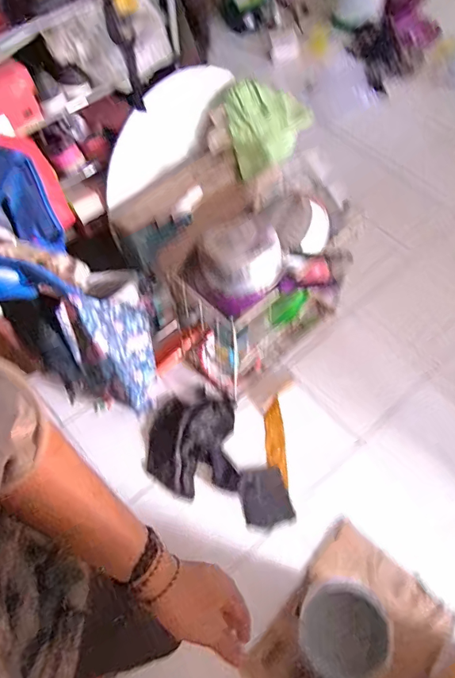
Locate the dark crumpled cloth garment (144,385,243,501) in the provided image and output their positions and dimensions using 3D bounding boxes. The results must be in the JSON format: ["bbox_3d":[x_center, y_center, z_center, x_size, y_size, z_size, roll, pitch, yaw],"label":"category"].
[{"bbox_3d":[-0.099,0.287,1.270,0.244,0.032,0.270,-2,61,-2],"label":"dark crumpled cloth garment"}]

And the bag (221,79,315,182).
[{"bbox_3d":[0.116,-0.565,1.224,0.228,0.065,0.228,-18,96,-21],"label":"bag"}]

